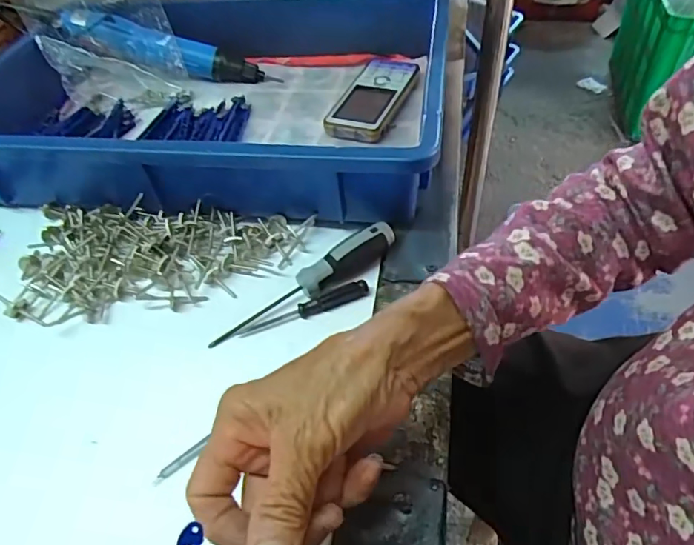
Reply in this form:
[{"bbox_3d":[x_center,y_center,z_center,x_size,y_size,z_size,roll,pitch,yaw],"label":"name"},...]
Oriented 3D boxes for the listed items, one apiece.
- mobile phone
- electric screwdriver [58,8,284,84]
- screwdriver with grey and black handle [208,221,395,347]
[{"bbox_3d":[0.026,-0.170,0.514,0.061,0.022,0.132,12,50,17],"label":"mobile phone"},{"bbox_3d":[-0.189,-0.238,0.559,0.221,0.030,0.037,14,47,-7],"label":"electric screwdriver"},{"bbox_3d":[-0.026,0.007,0.363,0.143,0.026,0.022,-31,51,-21],"label":"screwdriver with grey and black handle"}]

